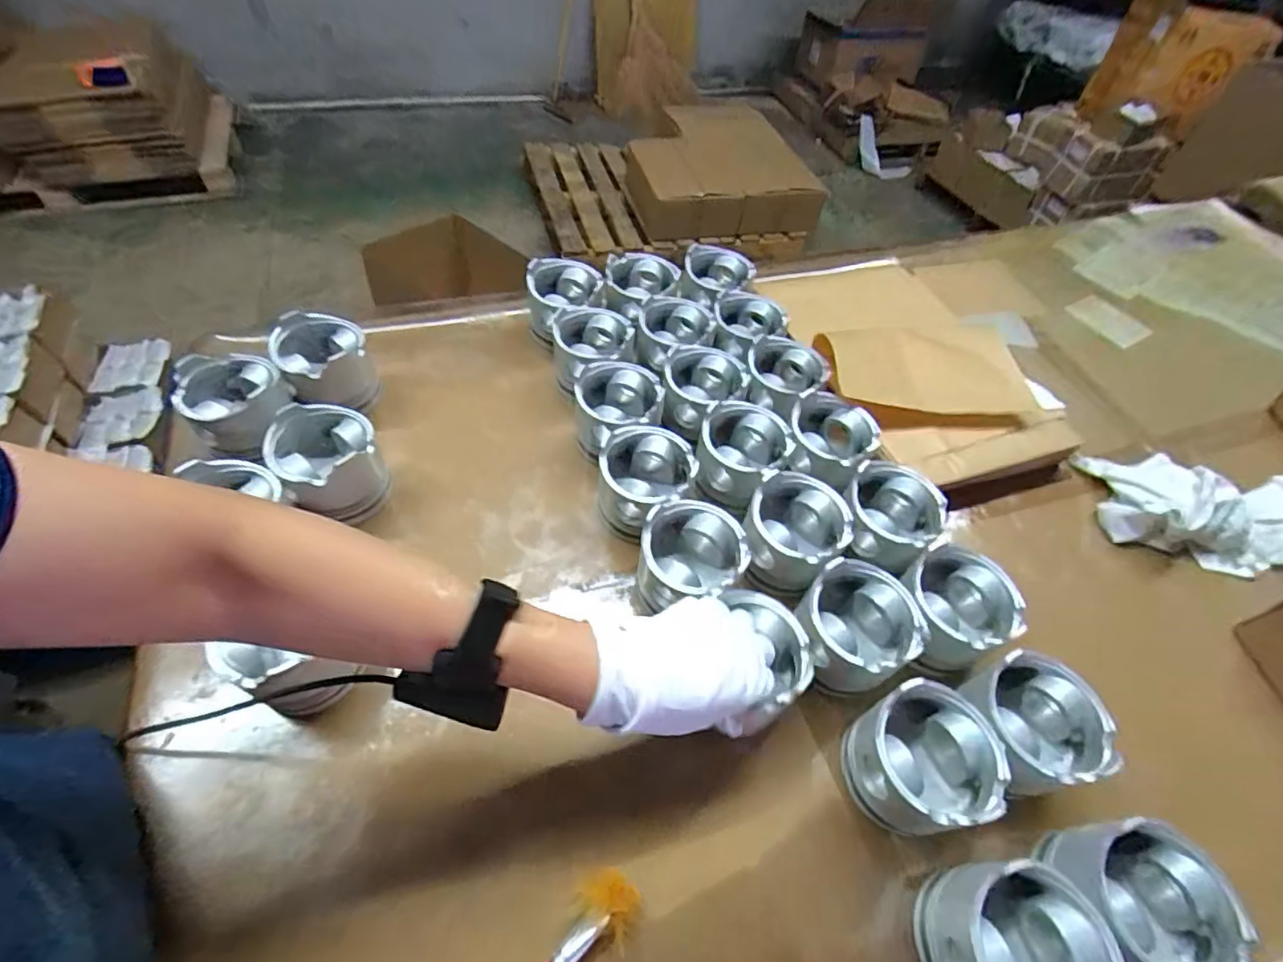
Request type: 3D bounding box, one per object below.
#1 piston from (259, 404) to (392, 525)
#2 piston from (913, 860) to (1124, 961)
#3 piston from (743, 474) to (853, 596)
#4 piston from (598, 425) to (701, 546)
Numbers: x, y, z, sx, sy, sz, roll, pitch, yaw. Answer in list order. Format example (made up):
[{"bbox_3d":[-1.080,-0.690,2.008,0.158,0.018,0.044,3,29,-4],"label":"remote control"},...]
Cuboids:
[{"bbox_3d":[-0.302,-0.017,0.559,0.088,0.083,0.089,3,52,-3],"label":"piston"},{"bbox_3d":[0.239,0.306,0.375,0.092,0.086,0.093,3,52,-3],"label":"piston"},{"bbox_3d":[0.143,0.051,0.548,0.091,0.072,0.096,3,52,-3],"label":"piston"},{"bbox_3d":[0.004,0.006,0.577,0.089,0.081,0.096,19,53,10],"label":"piston"}]

